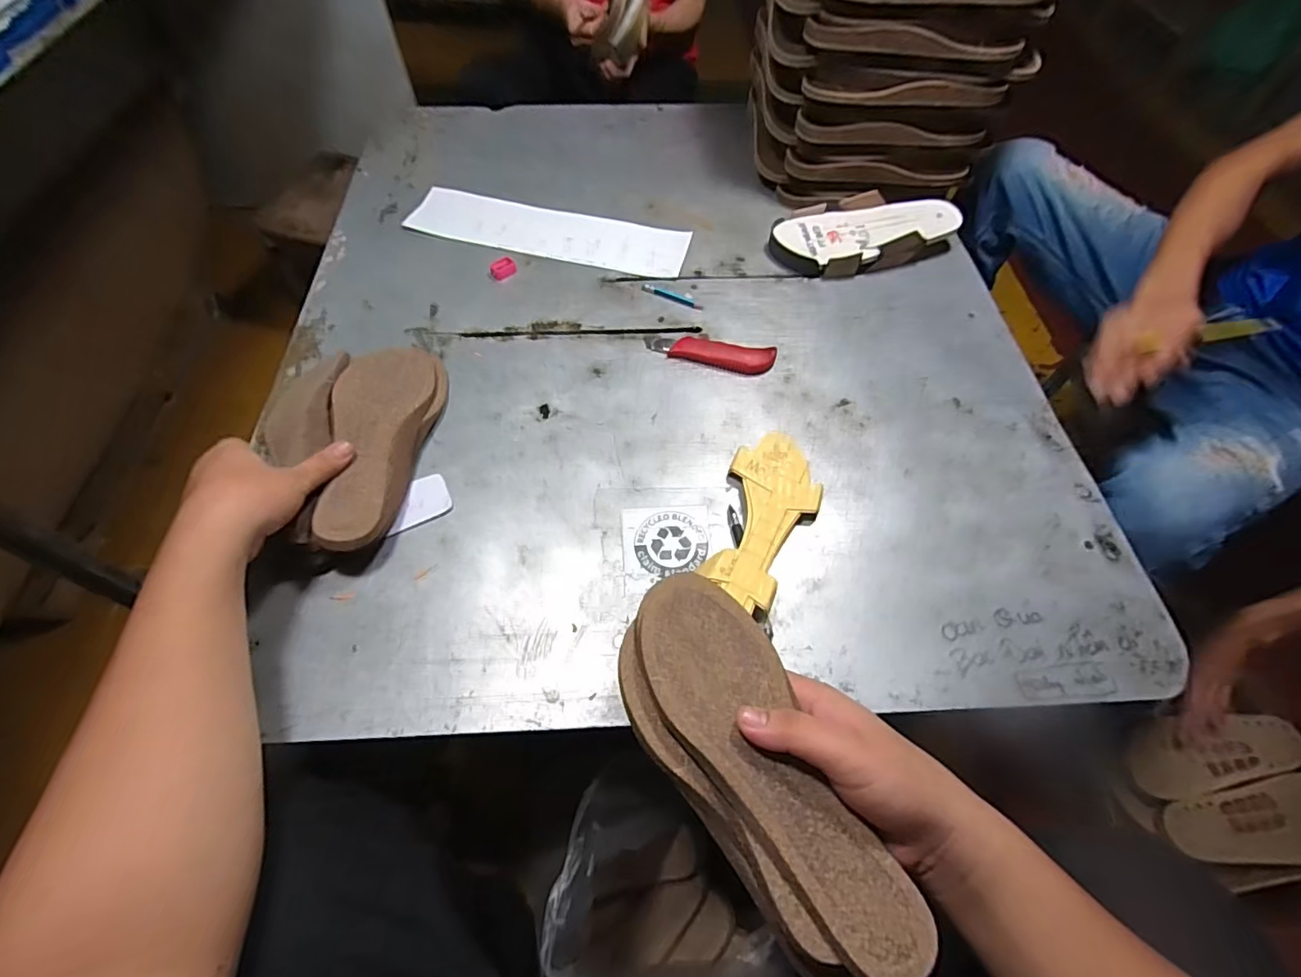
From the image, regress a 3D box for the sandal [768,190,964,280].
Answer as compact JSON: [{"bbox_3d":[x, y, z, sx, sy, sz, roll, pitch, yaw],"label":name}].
[{"bbox_3d":[0.296,-0.351,0.763,0.253,0.050,0.106,-9,59,-7],"label":"sandal"}]

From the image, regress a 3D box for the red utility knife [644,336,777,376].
[{"bbox_3d":[0.070,-0.161,0.660,0.152,0.014,0.036,12,59,6],"label":"red utility knife"}]

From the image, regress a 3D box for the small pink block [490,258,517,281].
[{"bbox_3d":[-0.194,-0.292,0.735,0.032,0.016,0.022,-31,64,-18],"label":"small pink block"}]

